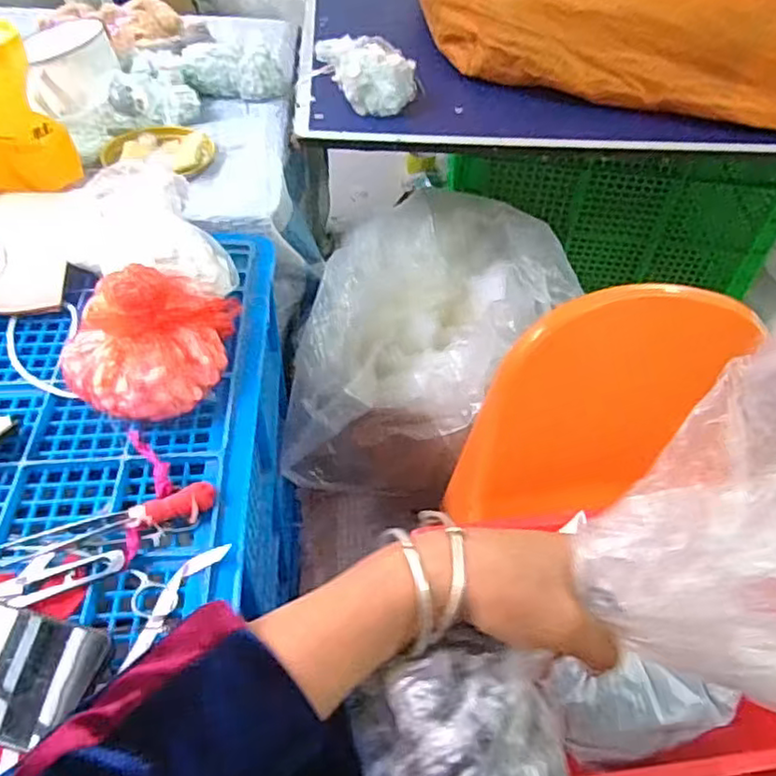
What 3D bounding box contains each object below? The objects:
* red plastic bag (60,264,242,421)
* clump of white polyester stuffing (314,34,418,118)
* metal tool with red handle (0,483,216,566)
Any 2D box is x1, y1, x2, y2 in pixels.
[{"bbox_3d":[-0.201,-0.044,0.576,0.169,0.124,0.117,-28,56,-23],"label":"red plastic bag"},{"bbox_3d":[-0.034,-0.491,0.964,0.118,0.060,0.223,-10,50,-10],"label":"clump of white polyester stuffing"},{"bbox_3d":[-0.218,0.103,0.504,0.160,0.017,0.028,-13,51,-13],"label":"metal tool with red handle"}]

